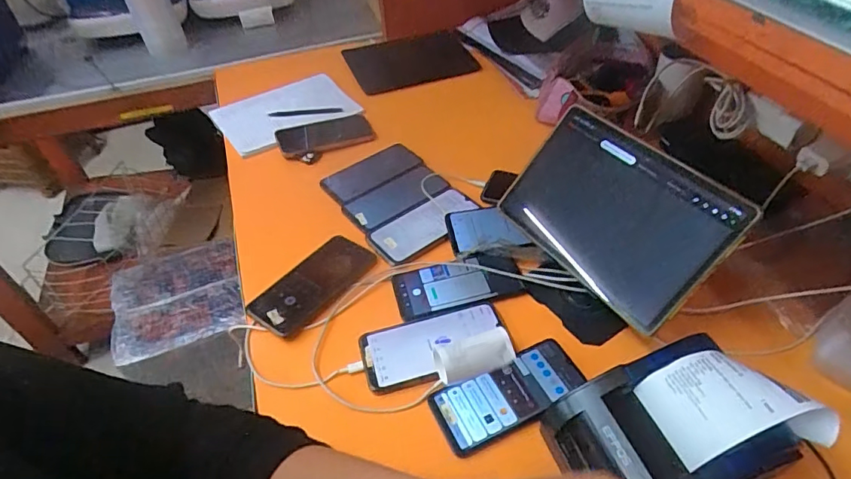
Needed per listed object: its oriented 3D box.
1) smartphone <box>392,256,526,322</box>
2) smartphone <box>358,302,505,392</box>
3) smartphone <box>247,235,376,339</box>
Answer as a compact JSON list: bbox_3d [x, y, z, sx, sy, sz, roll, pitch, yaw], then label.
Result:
[{"bbox_3d":[0.043,0.060,0.660,0.162,0.014,0.077,-14,58,-8],"label":"smartphone"},{"bbox_3d":[0.010,0.126,0.594,0.169,0.015,0.089,-10,46,-7],"label":"smartphone"},{"bbox_3d":[-0.146,0.060,0.675,0.084,0.016,0.177,31,53,20],"label":"smartphone"}]

